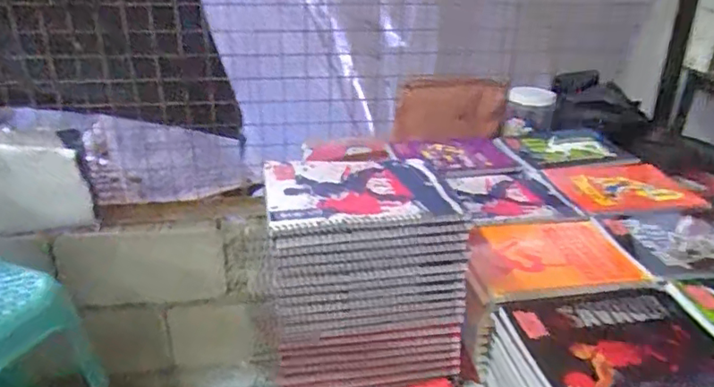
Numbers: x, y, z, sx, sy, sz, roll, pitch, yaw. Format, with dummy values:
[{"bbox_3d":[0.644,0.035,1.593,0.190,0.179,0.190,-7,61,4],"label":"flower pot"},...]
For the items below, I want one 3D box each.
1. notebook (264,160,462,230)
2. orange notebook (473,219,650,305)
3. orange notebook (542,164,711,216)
[{"bbox_3d":[-0.001,-0.005,0.611,0.191,0.010,0.140,-3,26,-7],"label":"notebook"},{"bbox_3d":[0.233,0.078,0.695,0.197,0.016,0.152,-3,26,-7],"label":"orange notebook"},{"bbox_3d":[0.422,-0.013,0.884,0.197,0.011,0.145,-3,26,-7],"label":"orange notebook"}]

